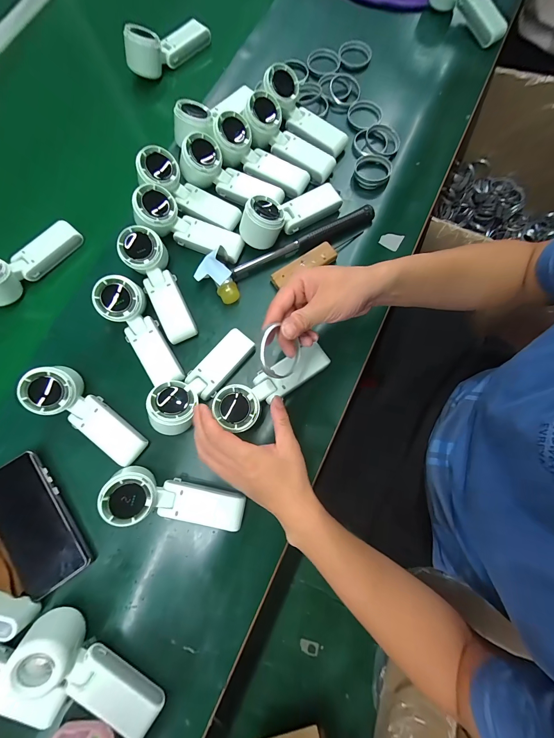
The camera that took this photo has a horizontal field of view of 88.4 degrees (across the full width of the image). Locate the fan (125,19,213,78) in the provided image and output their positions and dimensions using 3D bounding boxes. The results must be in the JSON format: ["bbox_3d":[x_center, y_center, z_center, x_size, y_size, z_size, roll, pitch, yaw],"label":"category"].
[{"bbox_3d":[-0.195,-0.582,0.511,0.155,0.052,0.051,-26,78,-5],"label":"fan"}]

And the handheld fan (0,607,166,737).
[{"bbox_3d":[-0.206,0.341,0.315,0.165,0.045,0.055,37,80,-4],"label":"handheld fan"}]

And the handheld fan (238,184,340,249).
[{"bbox_3d":[0.022,-0.238,0.434,0.166,0.053,0.054,-29,78,-19],"label":"handheld fan"}]

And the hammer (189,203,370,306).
[{"bbox_3d":[0.014,-0.192,0.433,0.281,0.033,0.071,-32,78,-6],"label":"hammer"}]

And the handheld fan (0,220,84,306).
[{"bbox_3d":[-0.378,-0.165,0.422,0.053,0.058,0.164,41,81,10],"label":"handheld fan"}]

